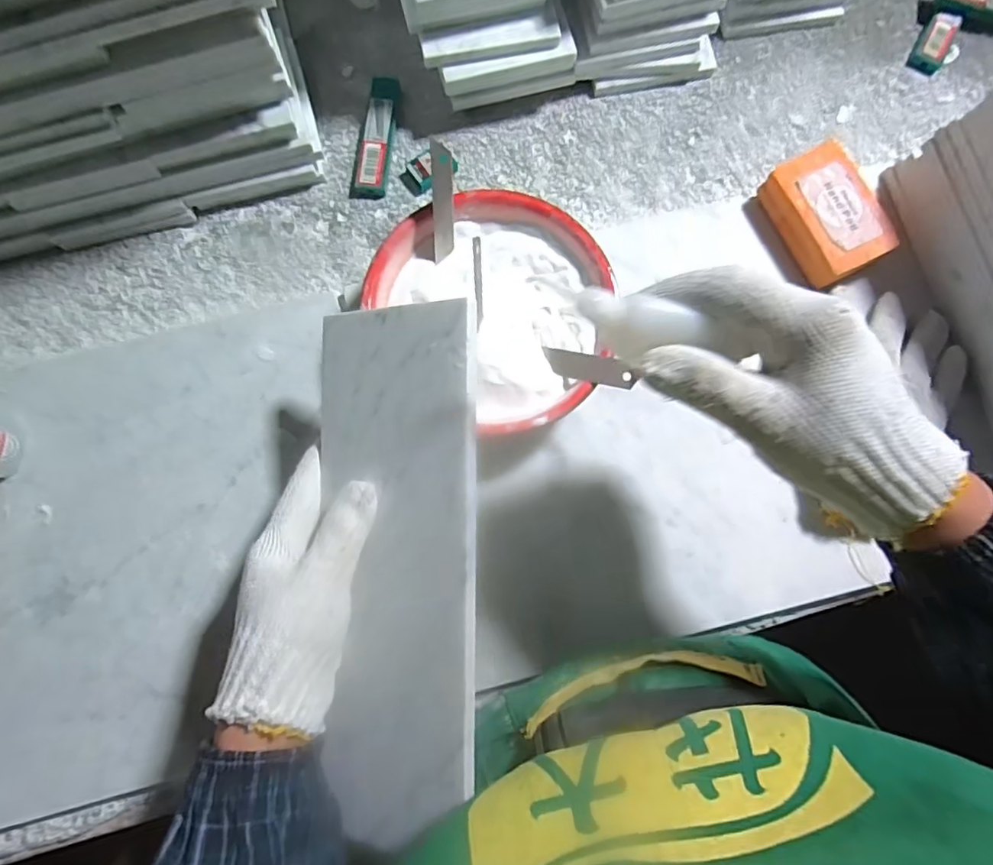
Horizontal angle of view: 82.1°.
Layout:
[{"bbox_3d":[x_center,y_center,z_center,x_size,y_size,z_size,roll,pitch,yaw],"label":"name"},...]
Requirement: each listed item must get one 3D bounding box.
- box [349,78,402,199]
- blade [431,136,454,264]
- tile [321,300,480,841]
[{"bbox_3d":[-0.095,-0.237,0.458,0.026,0.013,0.102,9,82,2],"label":"box"},{"bbox_3d":[-0.035,-0.152,0.378,0.016,0.075,0.005,-21,43,-25],"label":"blade"},{"bbox_3d":[-0.057,0.078,0.321,0.099,0.008,0.293,-1,88,27],"label":"tile"}]

